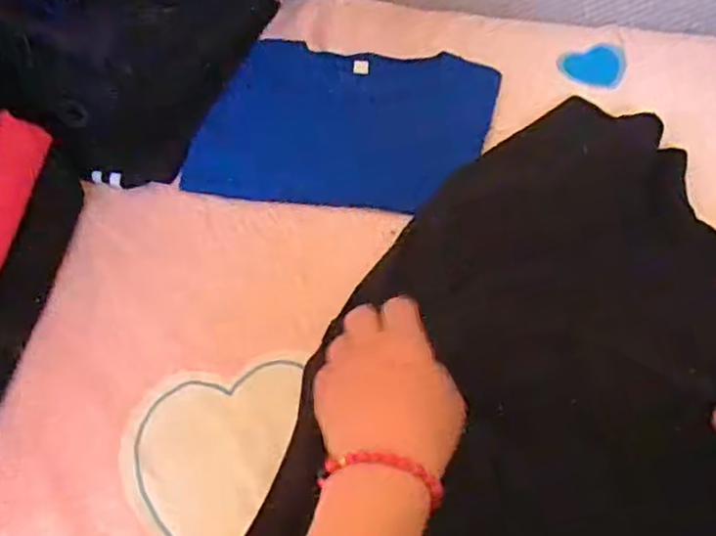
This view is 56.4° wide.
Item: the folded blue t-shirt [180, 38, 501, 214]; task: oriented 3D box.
[{"bbox_3d":[-0.010,-0.154,0.705,0.286,0.027,0.228,7,52,11],"label":"folded blue t-shirt"}]

